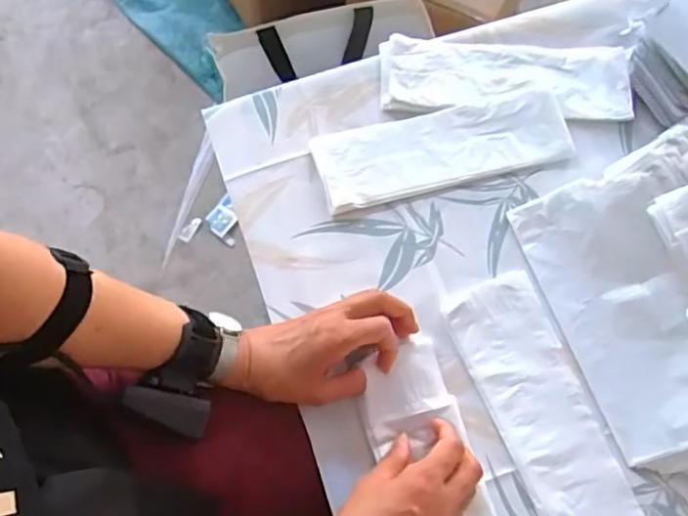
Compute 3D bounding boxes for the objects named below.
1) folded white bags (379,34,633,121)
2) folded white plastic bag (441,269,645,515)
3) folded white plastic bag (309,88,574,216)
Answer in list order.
[{"bbox_3d":[0.169,-0.191,0.645,0.258,0.012,0.085,3,72,0],"label":"folded white bags"},{"bbox_3d":[0.176,0.138,0.543,0.087,0.007,0.250,-21,73,-7],"label":"folded white plastic bag"},{"bbox_3d":[0.101,-0.110,0.618,0.252,0.009,0.083,-14,73,-5],"label":"folded white plastic bag"}]

